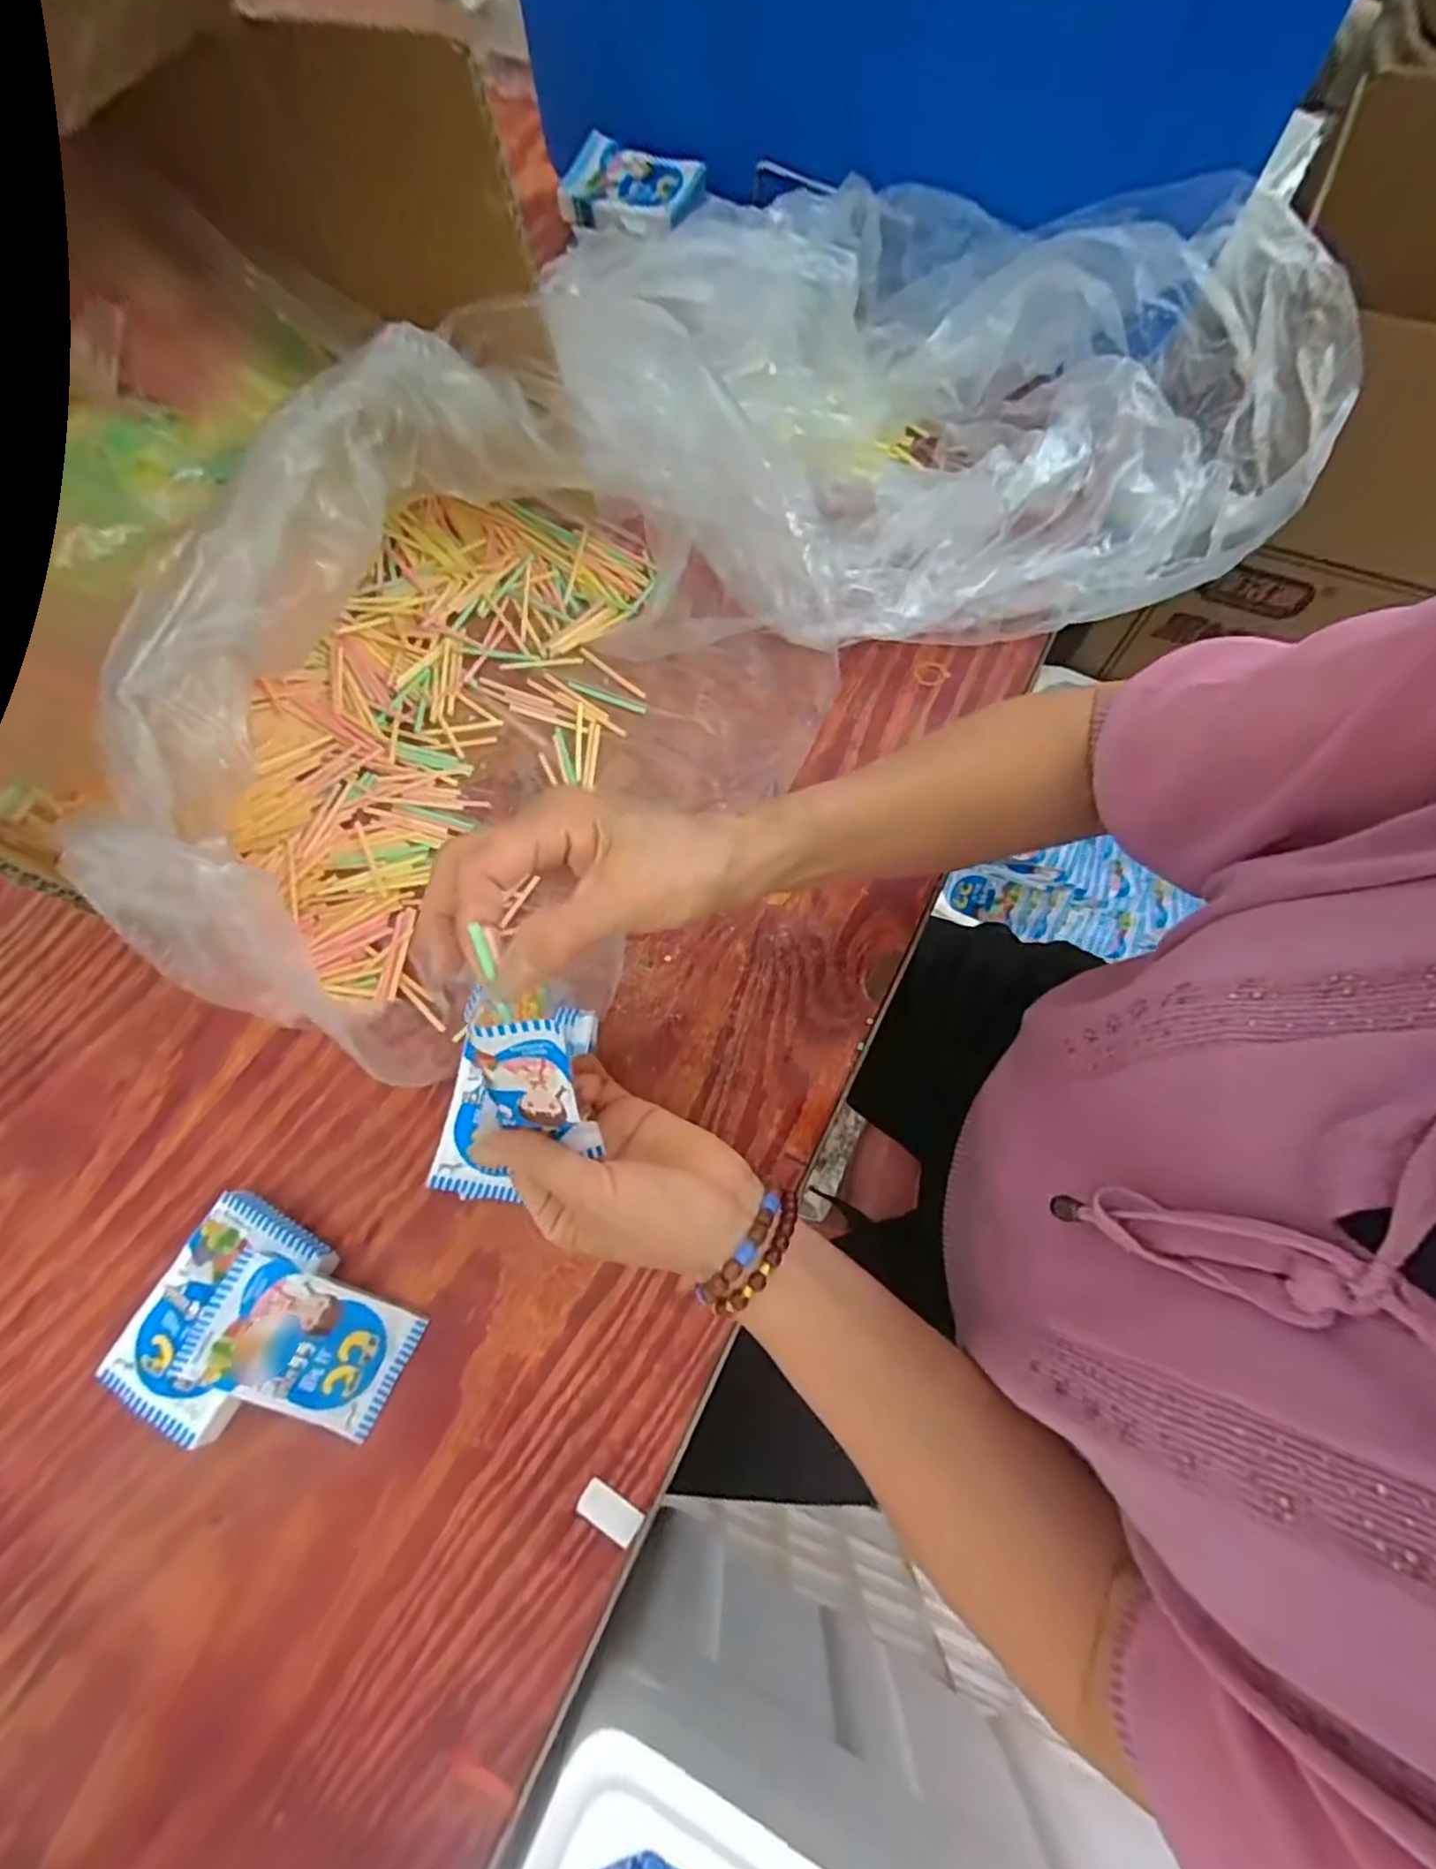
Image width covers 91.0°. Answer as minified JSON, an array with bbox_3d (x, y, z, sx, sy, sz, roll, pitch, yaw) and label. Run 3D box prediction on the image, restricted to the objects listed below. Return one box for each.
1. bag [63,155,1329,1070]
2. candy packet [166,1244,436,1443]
[{"bbox_3d":[-0.003,-0.250,0.447,0.742,0.164,0.371,-31,75,-8],"label":"bag"},{"bbox_3d":[-0.221,0.218,0.377,0.105,0.015,0.066,29,75,-14],"label":"candy packet"}]

